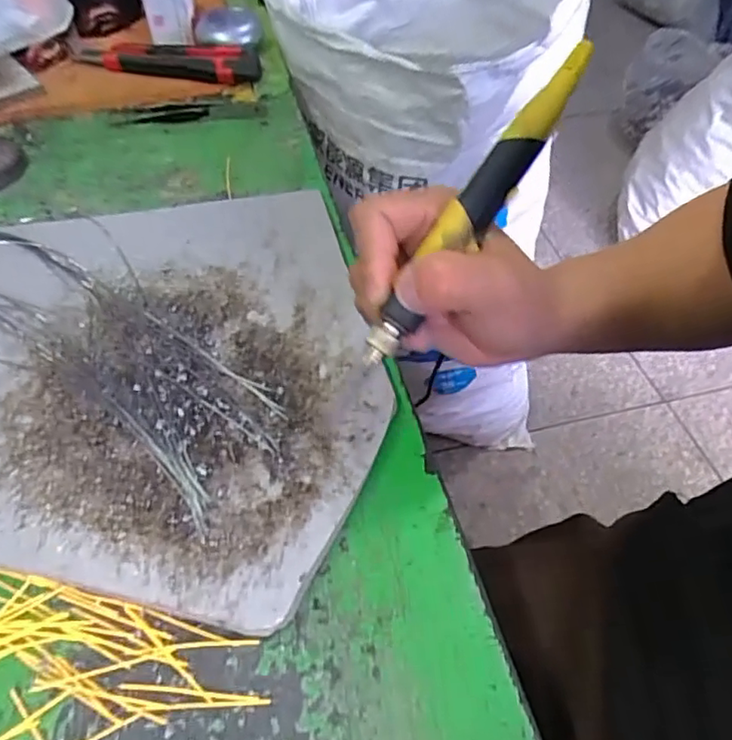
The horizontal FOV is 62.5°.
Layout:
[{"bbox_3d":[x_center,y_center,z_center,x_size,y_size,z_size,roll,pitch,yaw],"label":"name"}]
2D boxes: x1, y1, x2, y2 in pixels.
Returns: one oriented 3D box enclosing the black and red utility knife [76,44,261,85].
[{"bbox_3d":[-0.177,-0.275,0.534,0.176,0.024,0.041,10,52,5],"label":"black and red utility knife"}]

